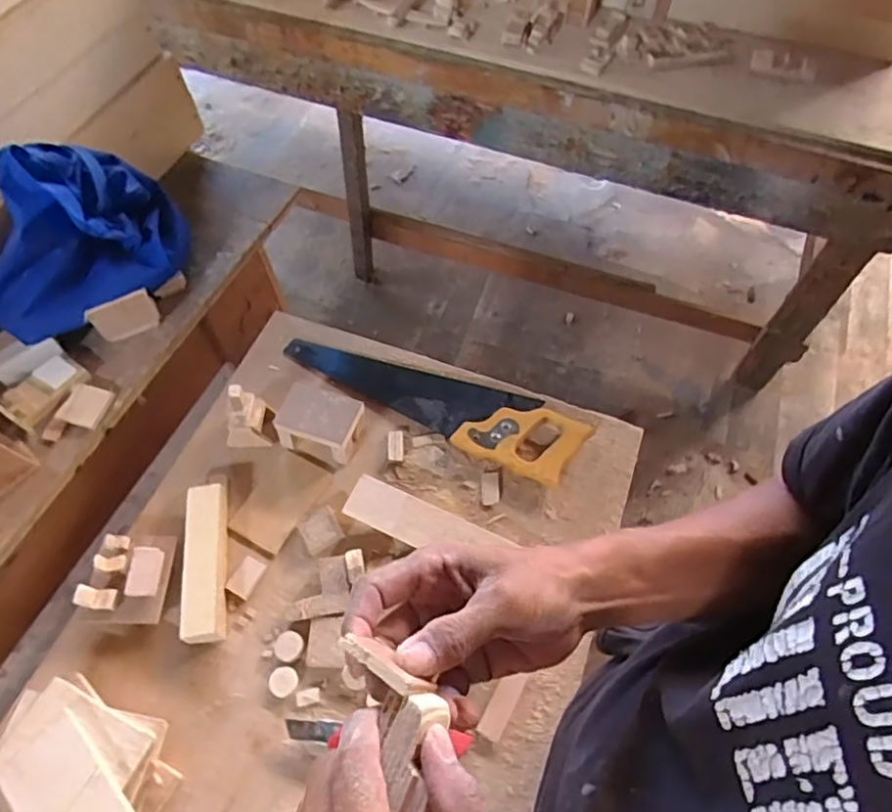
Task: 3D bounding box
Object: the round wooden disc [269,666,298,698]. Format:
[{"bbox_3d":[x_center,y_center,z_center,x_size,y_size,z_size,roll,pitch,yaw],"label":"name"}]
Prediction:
[{"bbox_3d":[-0.166,0.282,0.618,0.028,0.009,0.028,0,60,1],"label":"round wooden disc"}]

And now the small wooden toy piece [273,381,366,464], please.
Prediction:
[{"bbox_3d":[-0.154,0.021,0.740,0.094,0.063,0.064,18,62,11],"label":"small wooden toy piece"}]

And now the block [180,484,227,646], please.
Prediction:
[{"bbox_3d":[-0.265,0.171,0.669,0.044,0.026,0.170,-9,60,-4],"label":"block"}]

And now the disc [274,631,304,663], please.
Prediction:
[{"bbox_3d":[-0.164,0.250,0.630,0.029,0.005,0.030,-1,67,3],"label":"disc"}]

